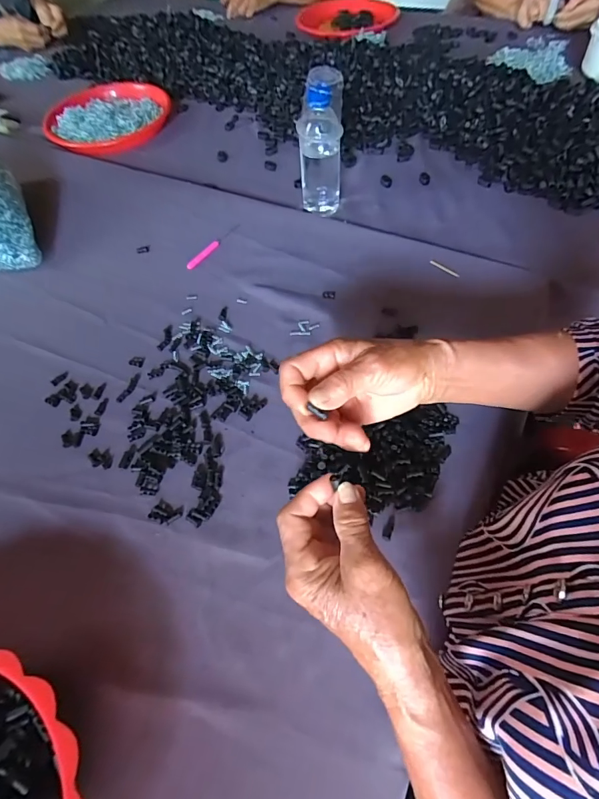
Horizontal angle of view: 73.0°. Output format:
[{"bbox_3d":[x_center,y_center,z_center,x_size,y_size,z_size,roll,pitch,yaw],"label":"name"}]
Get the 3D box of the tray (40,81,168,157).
[{"bbox_3d":[-0.389,-0.584,0.821,0.241,0.040,0.267,16,61,13],"label":"tray"}]

